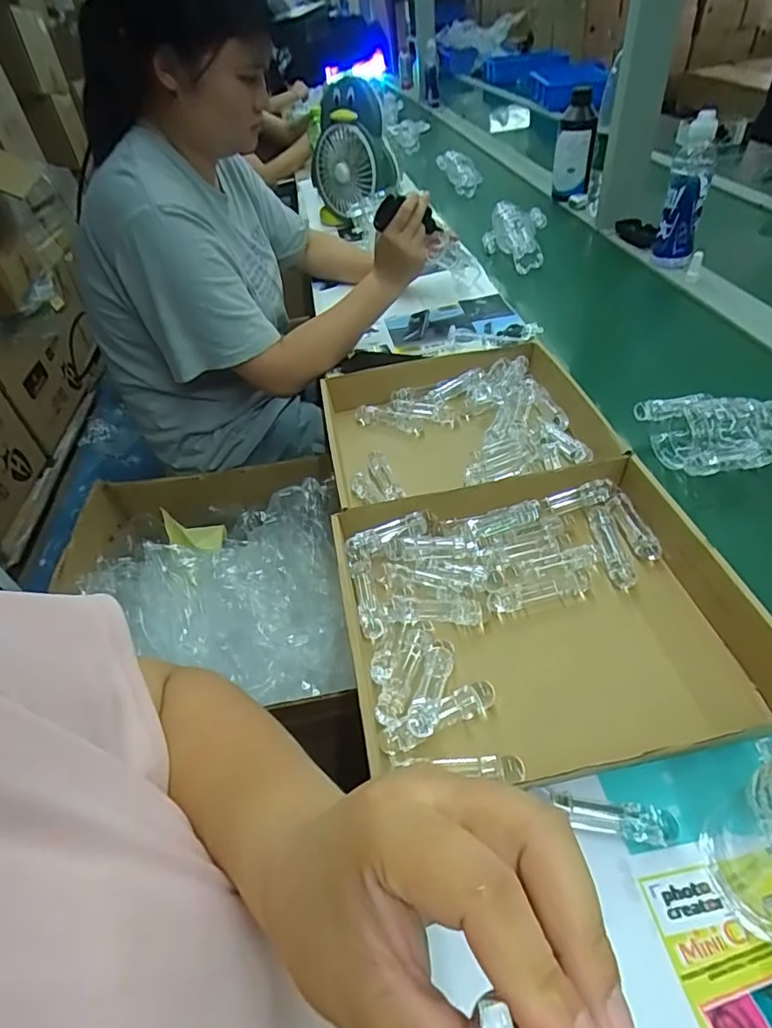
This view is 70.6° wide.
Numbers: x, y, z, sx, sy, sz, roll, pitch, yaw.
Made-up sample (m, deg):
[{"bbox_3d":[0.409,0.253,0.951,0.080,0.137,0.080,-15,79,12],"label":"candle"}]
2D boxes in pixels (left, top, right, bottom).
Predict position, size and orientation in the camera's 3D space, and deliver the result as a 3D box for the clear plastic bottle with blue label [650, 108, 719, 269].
[{"bbox_3d":[0.523,-0.552,0.956,0.069,0.235,0.077,16,49,22],"label":"clear plastic bottle with blue label"}]

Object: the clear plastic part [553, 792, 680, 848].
[{"bbox_3d":[0.152,0.204,0.364,0.076,0.020,0.019,5,46,13],"label":"clear plastic part"}]

